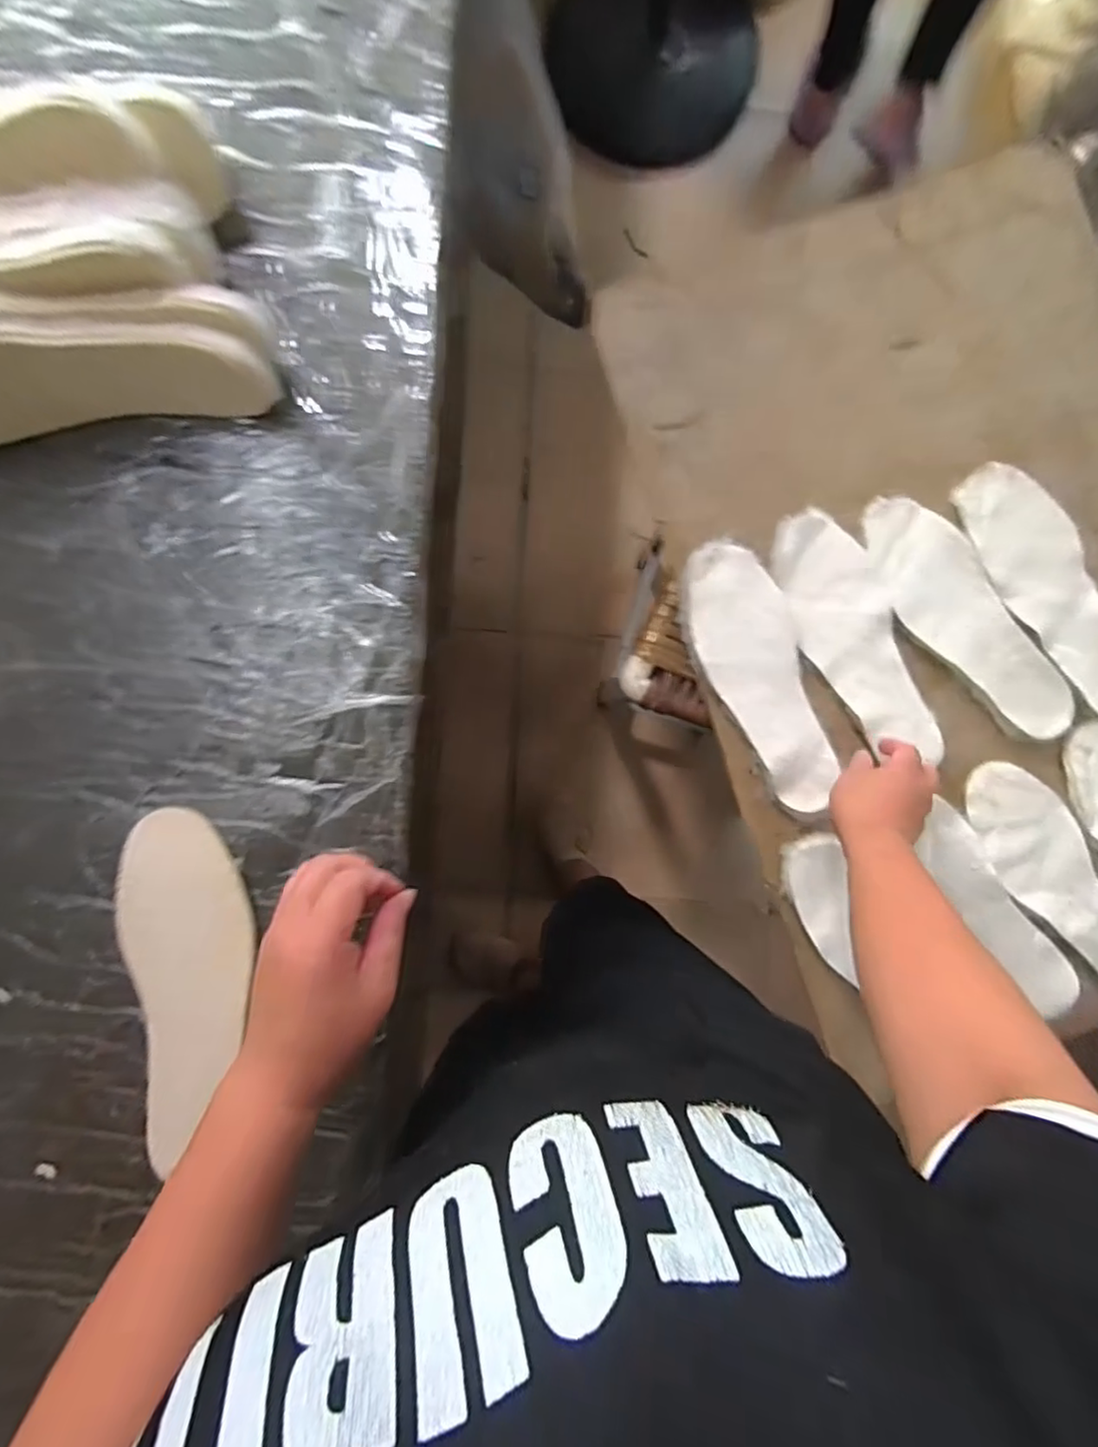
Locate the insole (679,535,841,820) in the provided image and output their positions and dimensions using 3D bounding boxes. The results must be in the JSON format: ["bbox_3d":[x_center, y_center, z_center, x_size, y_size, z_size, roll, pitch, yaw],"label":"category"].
[{"bbox_3d":[0.203,-0.043,0.604,0.087,0.013,0.263,-23,92,0],"label":"insole"}]

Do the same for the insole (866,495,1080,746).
[{"bbox_3d":[0.397,-0.098,0.598,0.087,0.010,0.273,-37,92,0],"label":"insole"}]

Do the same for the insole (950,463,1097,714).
[{"bbox_3d":[0.481,-0.125,0.600,0.088,0.016,0.266,-28,92,0],"label":"insole"}]

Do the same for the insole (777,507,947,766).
[{"bbox_3d":[0.289,-0.080,0.592,0.090,0.011,0.252,-30,93,0],"label":"insole"}]

